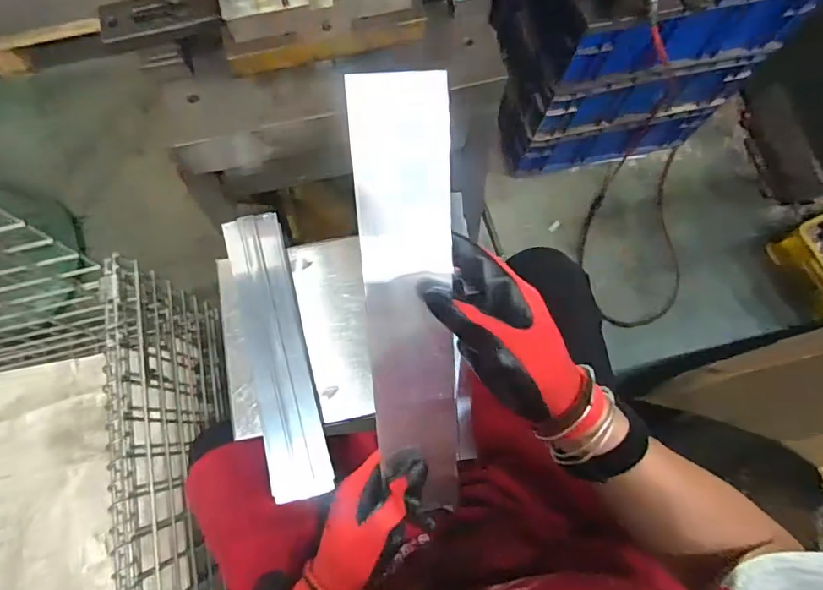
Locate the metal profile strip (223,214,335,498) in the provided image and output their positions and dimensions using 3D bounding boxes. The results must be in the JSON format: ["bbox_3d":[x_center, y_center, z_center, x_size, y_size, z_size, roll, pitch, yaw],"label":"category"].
[{"bbox_3d":[-0.160,0.064,0.596,0.067,0.018,0.340,-14,75,-5],"label":"metal profile strip"}]

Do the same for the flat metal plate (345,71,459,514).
[{"bbox_3d":[0.001,0.018,0.353,0.062,0.011,0.316,-8,110,-10],"label":"flat metal plate"}]

